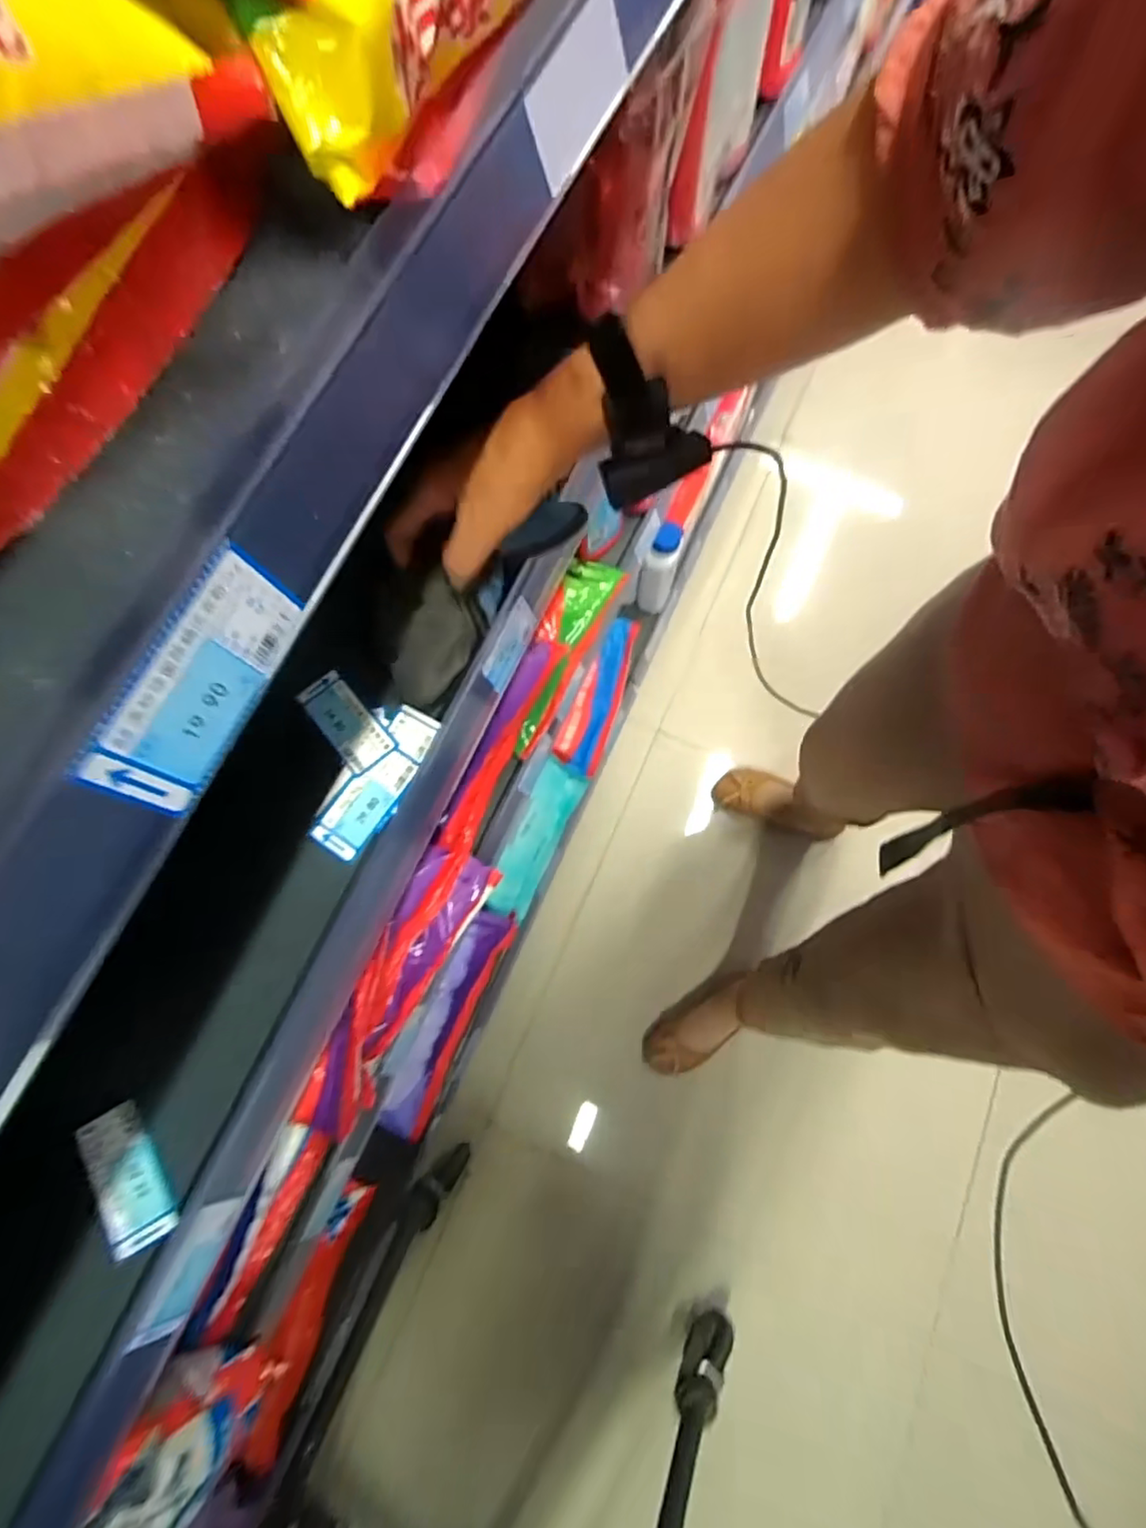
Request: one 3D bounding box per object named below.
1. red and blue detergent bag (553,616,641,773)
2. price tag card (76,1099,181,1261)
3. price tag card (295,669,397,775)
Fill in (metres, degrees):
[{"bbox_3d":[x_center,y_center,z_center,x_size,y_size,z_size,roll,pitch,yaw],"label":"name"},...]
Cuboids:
[{"bbox_3d":[0.047,-0.119,1.125,0.081,0.061,0.302,19,75,3],"label":"red and blue detergent bag"},{"bbox_3d":[-0.278,0.257,0.391,0.038,0.006,0.081,-24,72,-22],"label":"price tag card"},{"bbox_3d":[-0.169,-0.031,0.465,0.036,0.004,0.081,-39,79,-11],"label":"price tag card"}]

